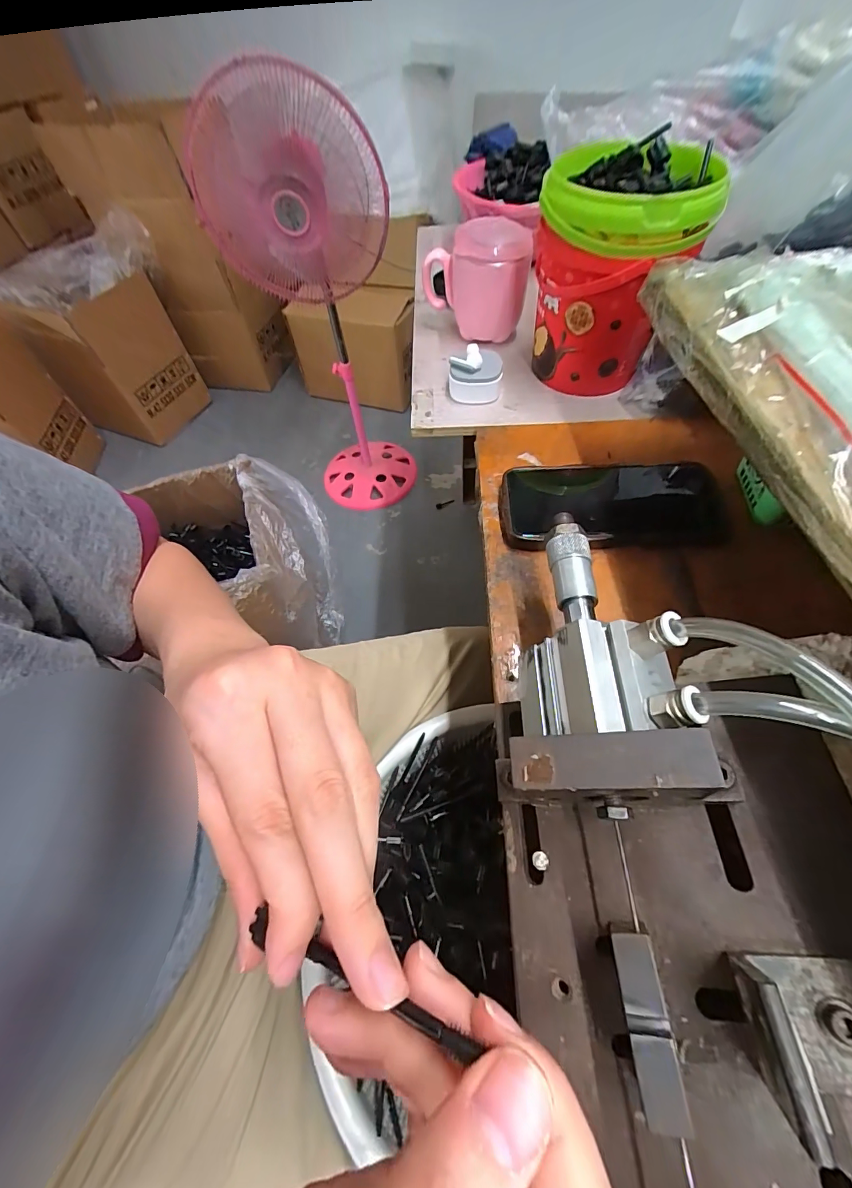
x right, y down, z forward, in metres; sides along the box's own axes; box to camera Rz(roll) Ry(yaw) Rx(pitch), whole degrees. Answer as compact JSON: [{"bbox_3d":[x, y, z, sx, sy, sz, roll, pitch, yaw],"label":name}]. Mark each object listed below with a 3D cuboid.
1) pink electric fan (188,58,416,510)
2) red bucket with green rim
[{"bbox_3d":[-0.208,-0.597,1.016,0.315,0.838,0.248,21,63,16],"label":"pink electric fan"},{"bbox_3d":[0.166,-0.280,0.374,0.123,0.152,0.113,-2,59,3],"label":"red bucket with green rim"}]

